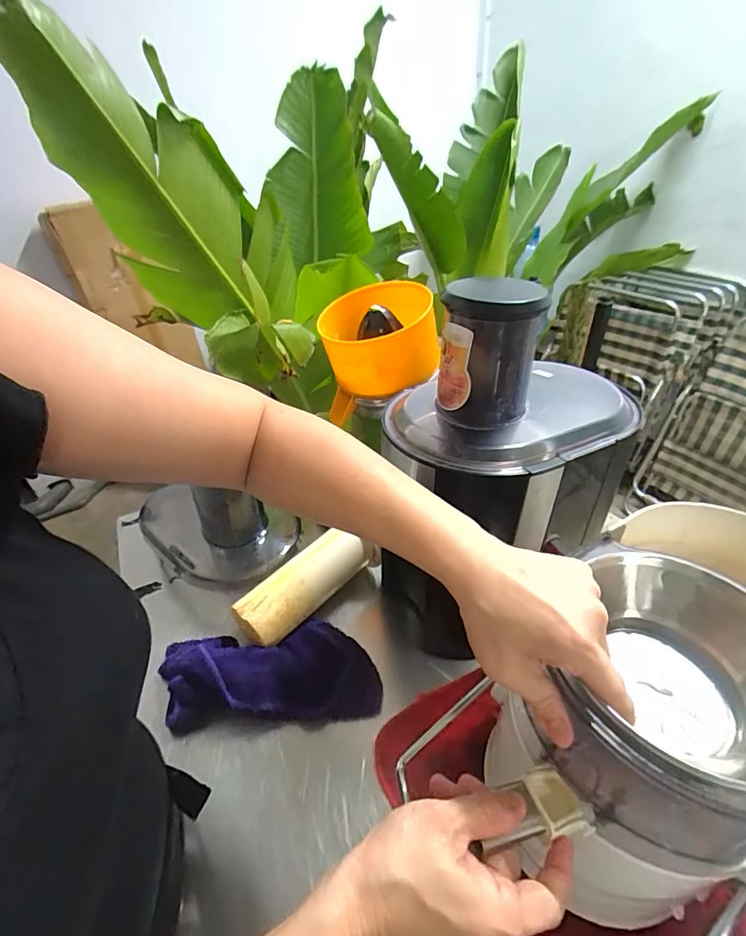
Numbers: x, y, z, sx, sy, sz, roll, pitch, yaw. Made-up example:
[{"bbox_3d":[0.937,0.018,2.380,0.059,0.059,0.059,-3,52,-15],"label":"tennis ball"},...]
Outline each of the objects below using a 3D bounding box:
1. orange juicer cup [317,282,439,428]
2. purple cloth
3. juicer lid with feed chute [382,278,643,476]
[{"bbox_3d":[0.005,-0.173,0.635,0.145,0.123,0.152,-2,36,2],"label":"orange juicer cup"},{"bbox_3d":[-0.116,0.223,0.504,0.236,0.059,0.104,-6,36,-3],"label":"purple cloth"},{"bbox_3d":[0.130,-0.098,0.415,0.237,0.142,0.180,-11,36,-9],"label":"juicer lid with feed chute"}]

